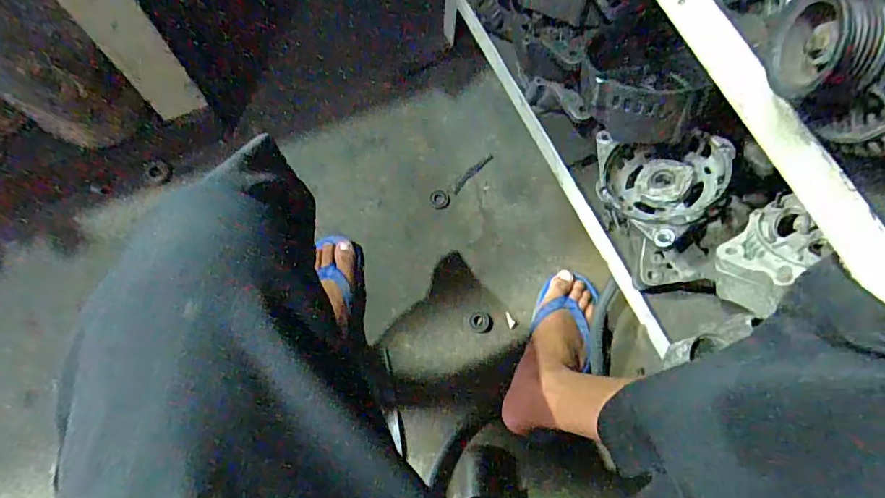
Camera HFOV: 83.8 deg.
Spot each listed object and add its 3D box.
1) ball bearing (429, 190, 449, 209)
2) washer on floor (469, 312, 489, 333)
[{"bbox_3d":[-0.005,-0.080,0.793,0.030,0.004,0.032,4,71,1],"label":"ball bearing"},{"bbox_3d":[0.055,0.108,0.734,0.028,0.004,0.030,0,71,0],"label":"washer on floor"}]

